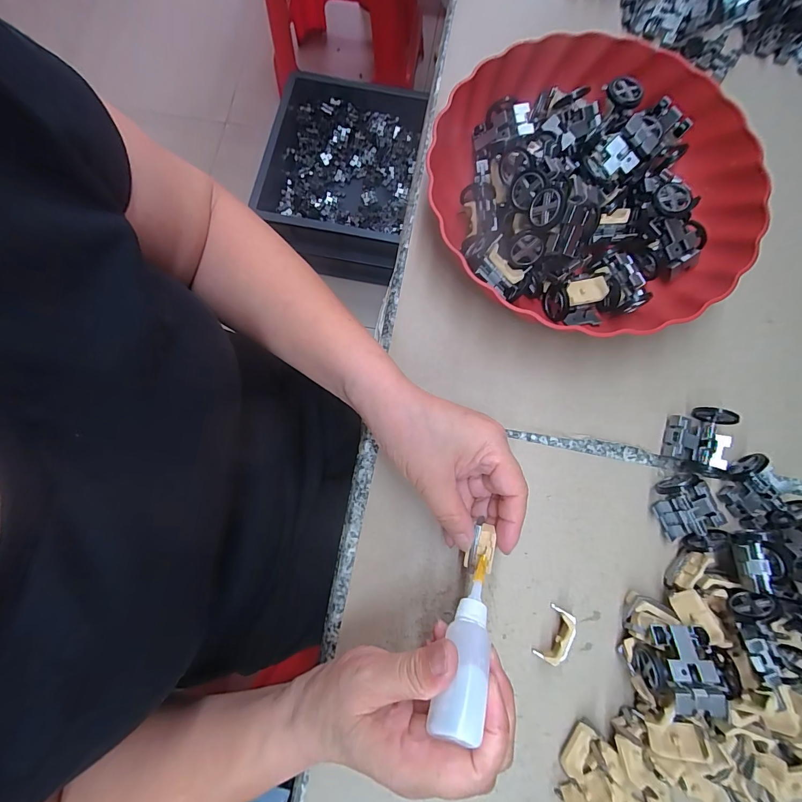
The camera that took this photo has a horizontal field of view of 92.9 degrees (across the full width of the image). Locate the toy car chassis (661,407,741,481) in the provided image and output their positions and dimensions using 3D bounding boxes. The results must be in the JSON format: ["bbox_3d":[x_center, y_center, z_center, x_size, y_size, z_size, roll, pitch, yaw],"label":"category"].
[{"bbox_3d":[0.226,0.032,0.283,0.047,0.024,0.047,20,80,3],"label":"toy car chassis"}]

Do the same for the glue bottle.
[{"bbox_3d":[0.033,0.131,0.198,0.018,0.019,0.072,23,39,3],"label":"glue bottle"}]

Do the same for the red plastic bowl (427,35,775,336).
[{"bbox_3d":[0.147,-0.169,0.299,0.243,0.063,0.245,-11,80,-3],"label":"red plastic bowl"}]

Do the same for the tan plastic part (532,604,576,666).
[{"bbox_3d":[0.107,0.163,0.262,0.016,0.015,0.036,27,80,4],"label":"tan plastic part"}]

